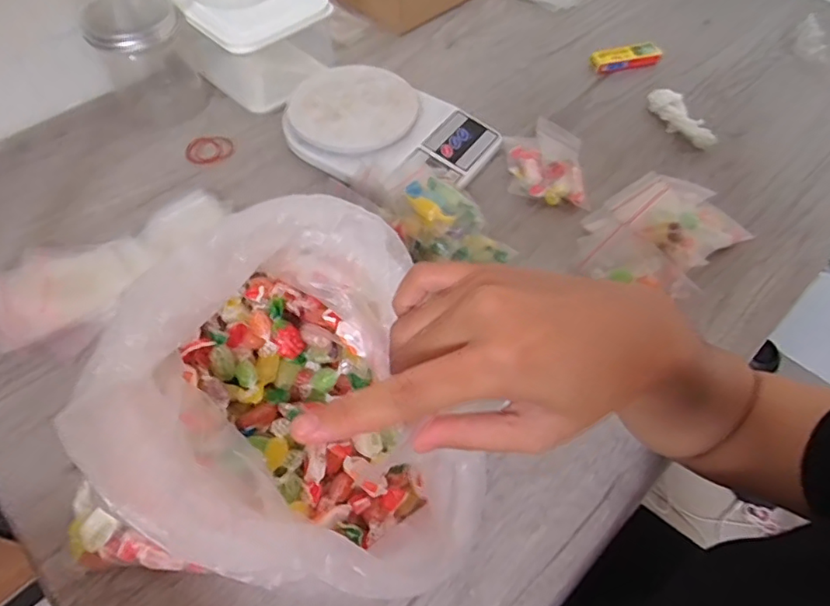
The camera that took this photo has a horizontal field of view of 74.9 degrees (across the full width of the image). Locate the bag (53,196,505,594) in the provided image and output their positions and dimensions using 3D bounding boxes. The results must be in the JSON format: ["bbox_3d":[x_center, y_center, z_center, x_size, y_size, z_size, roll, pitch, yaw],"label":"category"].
[{"bbox_3d":[-0.062,0.059,0.333,0.200,0.149,0.208,6,56,4],"label":"bag"}]

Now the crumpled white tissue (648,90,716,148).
[{"bbox_3d":[0.286,-0.198,0.579,0.024,0.027,0.093,-25,60,-17],"label":"crumpled white tissue"}]

